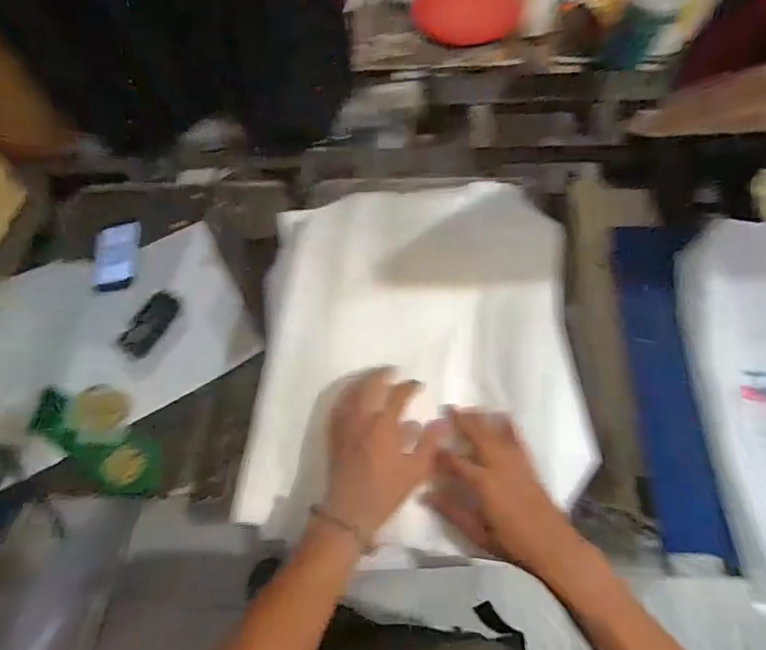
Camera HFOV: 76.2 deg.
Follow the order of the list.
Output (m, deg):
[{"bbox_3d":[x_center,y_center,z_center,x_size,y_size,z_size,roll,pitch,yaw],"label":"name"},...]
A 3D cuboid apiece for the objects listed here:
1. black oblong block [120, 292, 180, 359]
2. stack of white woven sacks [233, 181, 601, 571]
[{"bbox_3d":[-0.353,-0.003,0.742,0.048,0.022,0.108,20,65,13],"label":"black oblong block"},{"bbox_3d":[0.033,0.028,0.570,0.375,0.087,0.428,-6,63,0],"label":"stack of white woven sacks"}]

